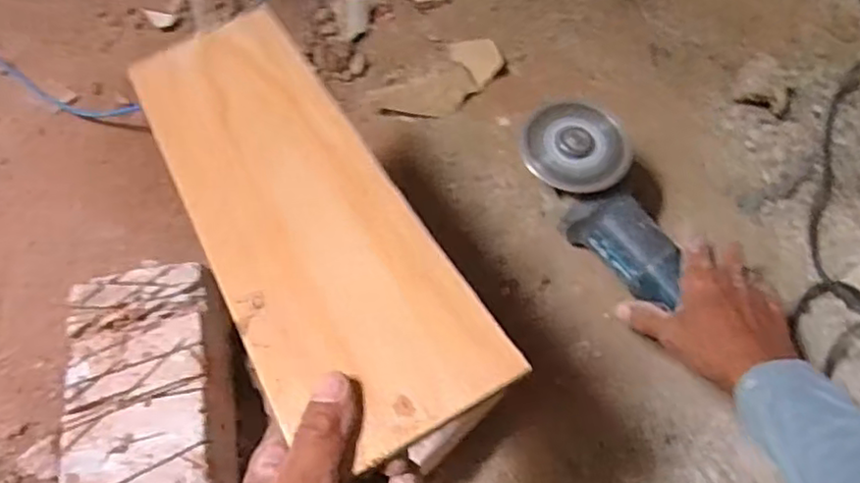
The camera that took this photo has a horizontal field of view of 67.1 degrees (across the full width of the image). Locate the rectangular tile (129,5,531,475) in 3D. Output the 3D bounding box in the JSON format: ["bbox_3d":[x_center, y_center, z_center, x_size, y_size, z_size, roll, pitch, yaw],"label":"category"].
[{"bbox_3d":[-0.097,-0.036,0.429,0.126,0.009,0.386,-29,56,-13],"label":"rectangular tile"}]

